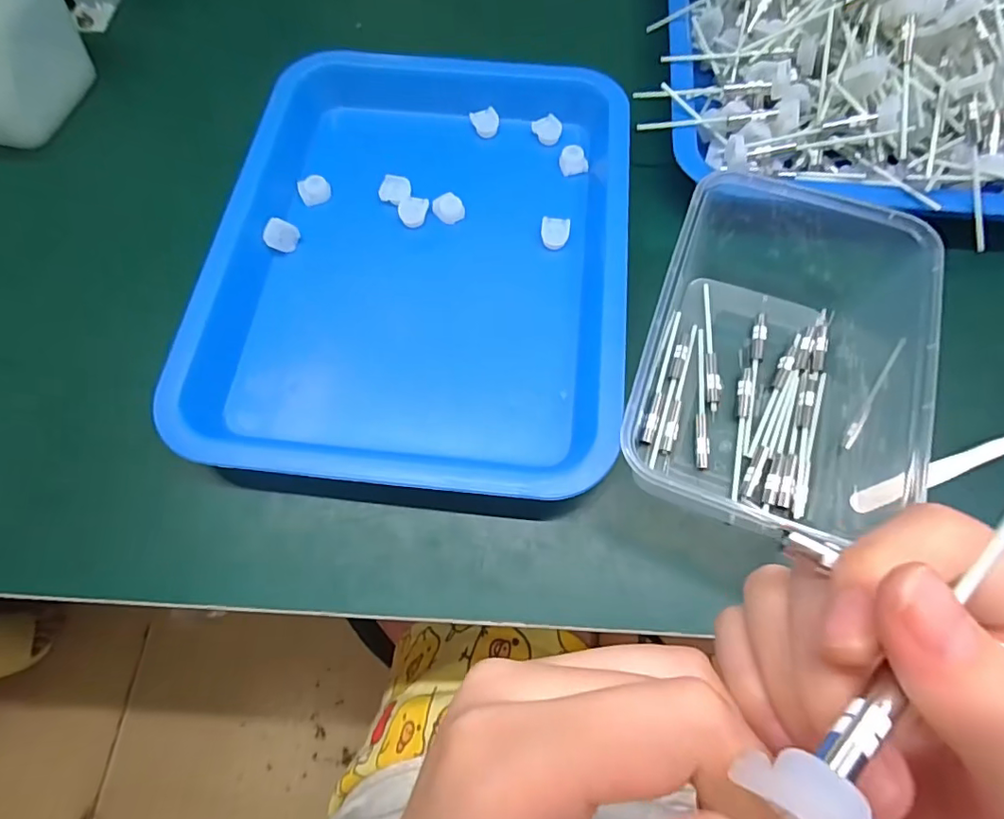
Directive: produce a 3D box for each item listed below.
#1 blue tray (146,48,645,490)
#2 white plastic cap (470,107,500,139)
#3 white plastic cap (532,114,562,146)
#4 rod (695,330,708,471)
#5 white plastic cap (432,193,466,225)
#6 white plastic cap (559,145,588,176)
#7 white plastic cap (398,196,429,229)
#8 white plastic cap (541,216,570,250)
[{"bbox_3d":[-0.044,-0.094,0.304,0.221,0.027,0.283,4,68,2],"label":"blue tray"},{"bbox_3d":[-0.010,-0.192,0.354,0.019,0.004,0.019,0,90,3],"label":"white plastic cap"},{"bbox_3d":[0.030,-0.185,0.352,0.015,0.009,0.019,-34,72,-13],"label":"white plastic cap"},{"bbox_3d":[0.104,-0.008,0.278,0.006,0.004,0.080,6,68,3],"label":"rod"},{"bbox_3d":[-0.033,-0.123,0.327,0.017,0.011,0.013,-25,70,-9],"label":"white plastic cap"},{"bbox_3d":[0.046,-0.160,0.340,0.017,0.010,0.015,-5,68,-2],"label":"white plastic cap"},{"bbox_3d":[-0.055,-0.121,0.326,0.018,0.009,0.016,8,68,4],"label":"white plastic cap"},{"bbox_3d":[0.032,-0.105,0.317,0.017,0.008,0.017,0,68,0],"label":"white plastic cap"}]

